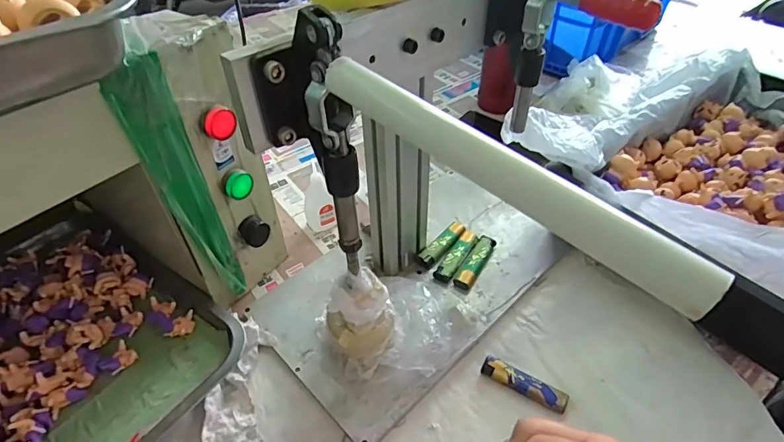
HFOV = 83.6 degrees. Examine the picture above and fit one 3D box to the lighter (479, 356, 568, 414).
[{"bbox_3d":[0.126,0.153,0.416,0.080,0.009,0.022,26,48,23],"label":"lighter"}]

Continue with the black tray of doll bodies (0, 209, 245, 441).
[{"bbox_3d":[-0.338,0.120,0.419,0.328,0.032,0.256,27,49,24],"label":"black tray of doll bodies"}]

